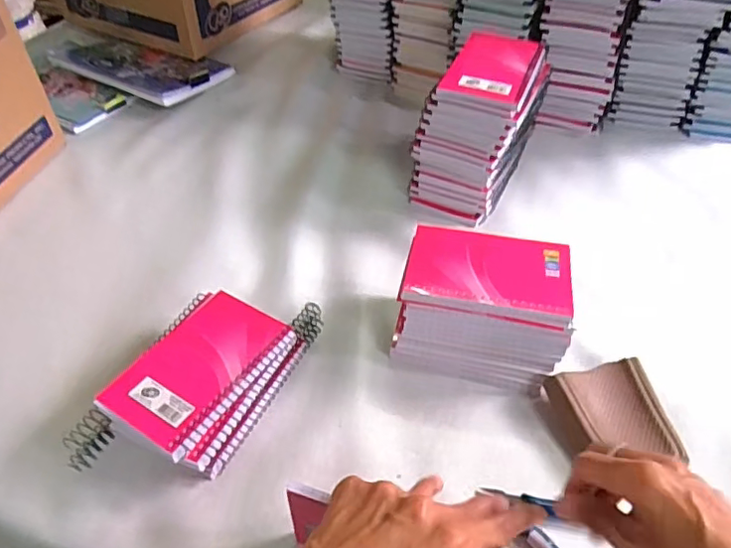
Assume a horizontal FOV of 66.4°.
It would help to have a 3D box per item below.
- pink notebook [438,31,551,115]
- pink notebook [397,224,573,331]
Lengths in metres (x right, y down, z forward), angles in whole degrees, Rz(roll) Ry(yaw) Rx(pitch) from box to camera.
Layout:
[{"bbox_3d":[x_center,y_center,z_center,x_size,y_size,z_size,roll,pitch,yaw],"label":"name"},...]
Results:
[{"bbox_3d":[0.135,-0.214,0.578,0.086,0.011,0.144,16,48,16],"label":"pink notebook"},{"bbox_3d":[0.100,-0.002,0.458,0.130,0.014,0.081,9,46,9],"label":"pink notebook"}]

